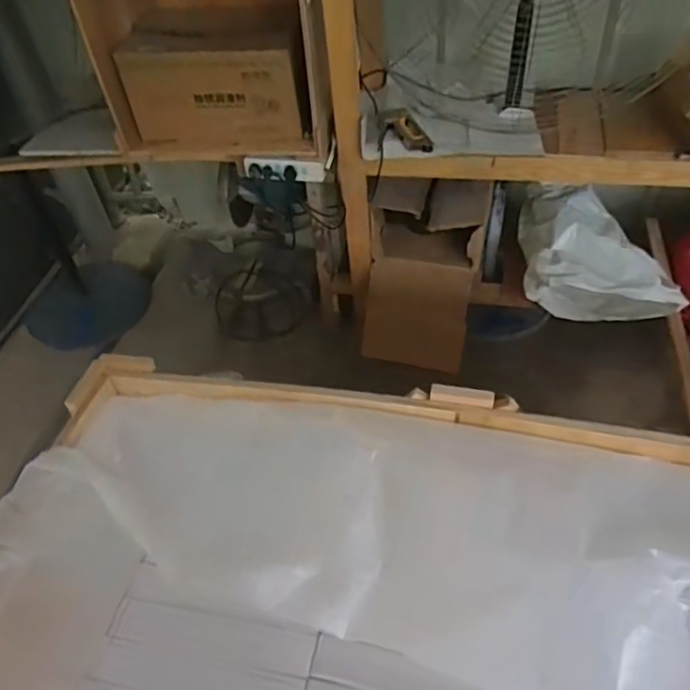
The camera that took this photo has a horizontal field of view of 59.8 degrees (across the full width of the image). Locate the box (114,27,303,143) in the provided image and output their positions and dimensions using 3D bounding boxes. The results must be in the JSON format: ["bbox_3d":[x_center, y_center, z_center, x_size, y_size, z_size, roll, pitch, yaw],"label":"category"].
[{"bbox_3d":[-0.312,-0.637,1.458,0.410,0.212,0.206,-1,48,5],"label":"box"}]

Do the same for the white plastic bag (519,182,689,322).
[{"bbox_3d":[0.668,-0.236,1.604,0.400,0.208,0.408,6,49,11],"label":"white plastic bag"}]

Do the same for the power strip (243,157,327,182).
[{"bbox_3d":[-0.147,-0.430,1.475,0.201,0.058,0.027,3,49,9],"label":"power strip"}]

